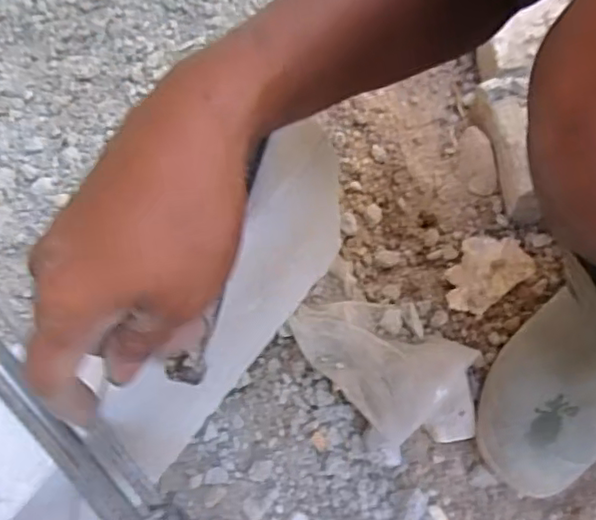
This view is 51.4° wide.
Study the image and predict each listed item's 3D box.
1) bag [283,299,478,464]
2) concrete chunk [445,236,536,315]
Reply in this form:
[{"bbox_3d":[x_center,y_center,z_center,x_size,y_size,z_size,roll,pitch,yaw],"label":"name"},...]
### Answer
[{"bbox_3d":[0.083,0.090,0.553,0.117,0.023,0.163,-30,63,-11],"label":"bag"},{"bbox_3d":[0.178,0.010,0.596,0.093,0.010,0.062,-34,64,-13],"label":"concrete chunk"}]

